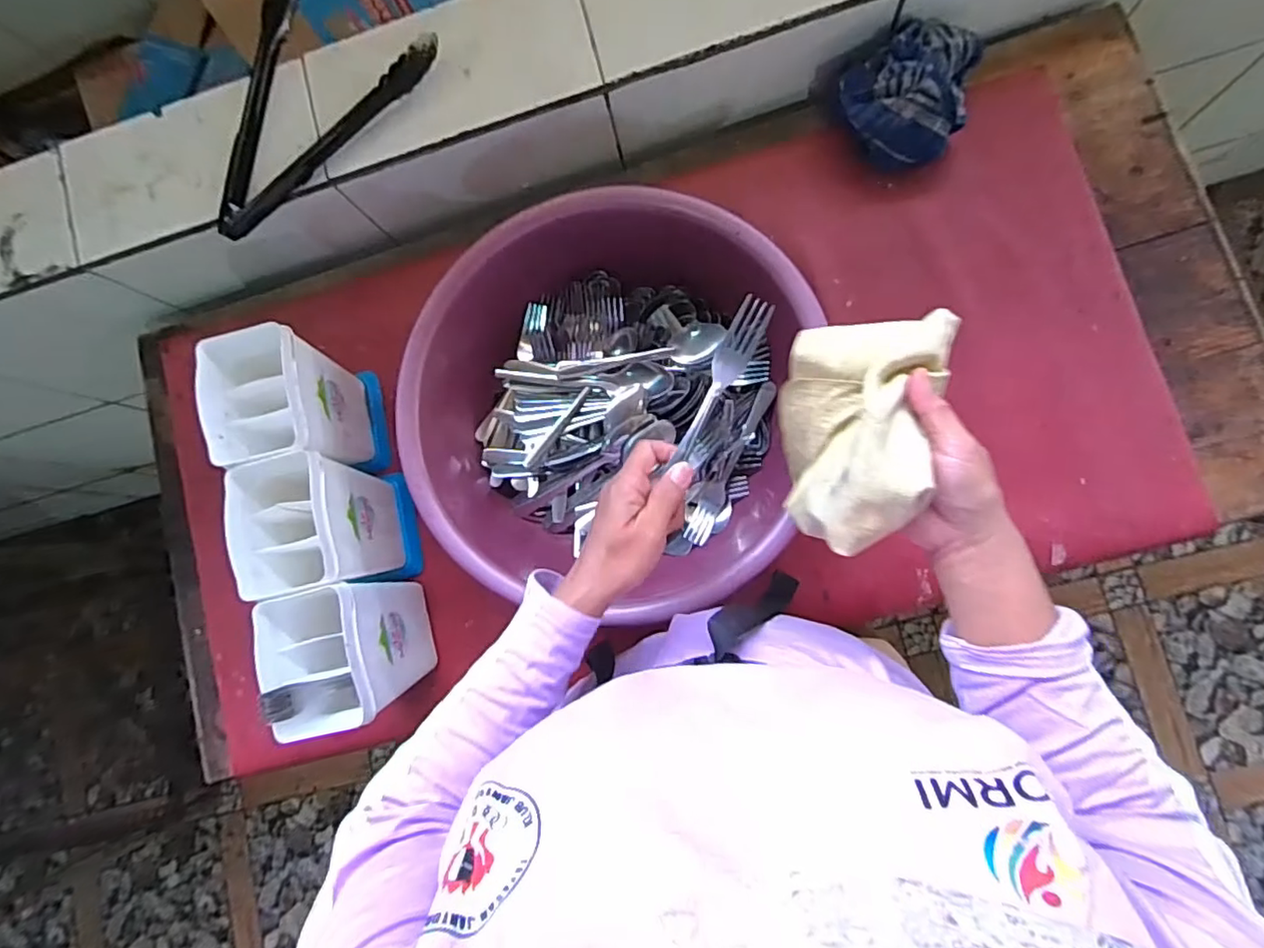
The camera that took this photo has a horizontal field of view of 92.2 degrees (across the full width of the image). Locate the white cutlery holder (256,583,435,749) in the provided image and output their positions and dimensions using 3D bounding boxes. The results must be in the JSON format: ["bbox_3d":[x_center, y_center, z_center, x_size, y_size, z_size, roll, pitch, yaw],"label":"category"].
[{"bbox_3d":[-0.269,0.171,0.593,0.092,0.150,0.124,-13,84,6],"label":"white cutlery holder"}]

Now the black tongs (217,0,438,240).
[{"bbox_3d":[-0.362,-0.399,0.632,0.277,0.033,0.200,-44,82,2],"label":"black tongs"}]

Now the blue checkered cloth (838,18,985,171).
[{"bbox_3d":[0.278,-0.389,0.620,0.121,0.077,0.119,16,88,8],"label":"blue checkered cloth"}]

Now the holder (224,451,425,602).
[{"bbox_3d":[-0.300,0.050,0.610,0.095,0.157,0.124,-10,84,6],"label":"holder"}]

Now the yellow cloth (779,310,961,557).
[{"bbox_3d":[0.151,-0.024,0.399,0.091,0.095,0.142,2,86,8],"label":"yellow cloth"}]

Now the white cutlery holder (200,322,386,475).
[{"bbox_3d":[-0.341,-0.066,0.629,0.090,0.163,0.123,-13,84,6],"label":"white cutlery holder"}]

